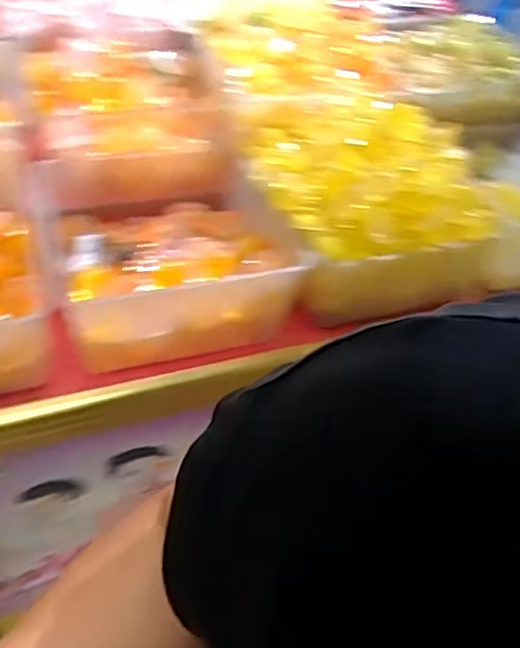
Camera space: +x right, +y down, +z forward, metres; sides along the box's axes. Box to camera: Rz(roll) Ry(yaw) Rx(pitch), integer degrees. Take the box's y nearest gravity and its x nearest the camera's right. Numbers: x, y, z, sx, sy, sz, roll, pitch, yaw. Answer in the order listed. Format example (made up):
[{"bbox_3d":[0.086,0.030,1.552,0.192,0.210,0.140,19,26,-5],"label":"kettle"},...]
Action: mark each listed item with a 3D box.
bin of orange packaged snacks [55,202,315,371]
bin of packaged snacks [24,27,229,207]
[{"bbox_3d":[-0.123,-0.094,0.848,0.288,0.123,0.280,-9,47,-16],"label":"bin of orange packaged snacks"},{"bbox_3d":[-0.209,-0.330,0.996,0.300,0.138,0.334,-7,47,-14],"label":"bin of packaged snacks"}]

